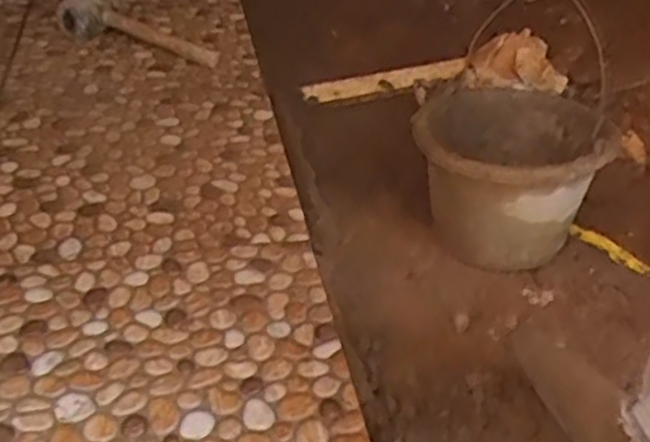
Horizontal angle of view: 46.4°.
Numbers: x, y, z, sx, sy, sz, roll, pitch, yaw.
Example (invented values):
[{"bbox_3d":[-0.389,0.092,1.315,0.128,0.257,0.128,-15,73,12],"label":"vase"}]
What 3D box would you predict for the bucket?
[{"bbox_3d":[0.207,-0.057,0.903,0.198,0.158,0.210,2,35,-1],"label":"bucket"}]

